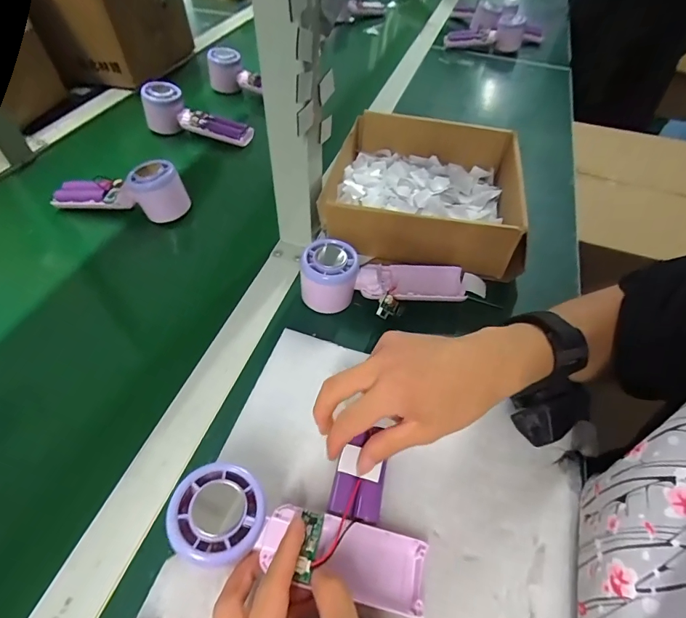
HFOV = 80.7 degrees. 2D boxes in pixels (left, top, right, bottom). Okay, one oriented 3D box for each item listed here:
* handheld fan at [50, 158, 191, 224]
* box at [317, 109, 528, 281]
[{"bbox_3d":[-0.274,-0.149,0.494,0.156,0.056,0.046,8,54,2],"label":"handheld fan"},{"bbox_3d":[0.102,-0.147,0.496,0.222,0.072,0.214,12,54,5],"label":"box"}]

